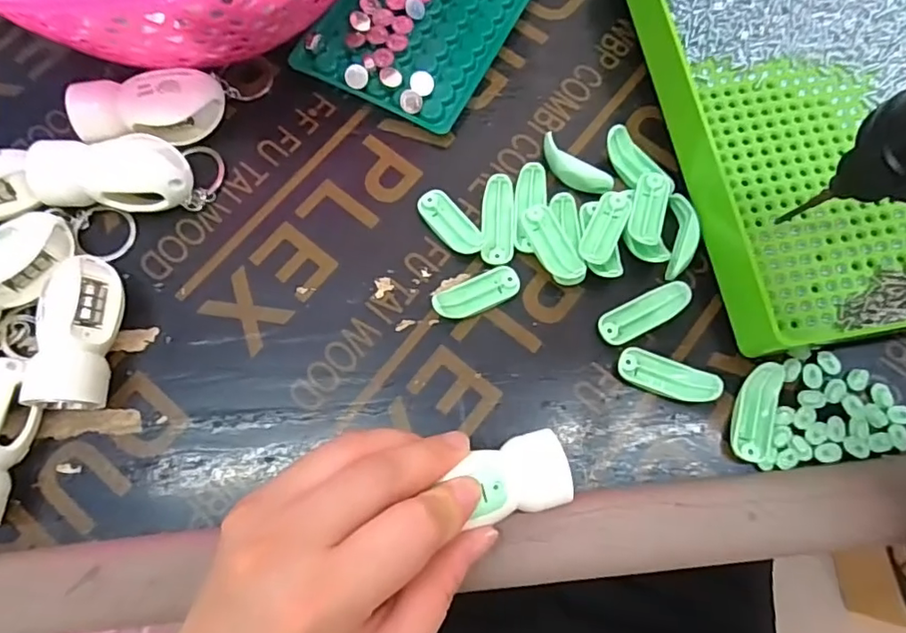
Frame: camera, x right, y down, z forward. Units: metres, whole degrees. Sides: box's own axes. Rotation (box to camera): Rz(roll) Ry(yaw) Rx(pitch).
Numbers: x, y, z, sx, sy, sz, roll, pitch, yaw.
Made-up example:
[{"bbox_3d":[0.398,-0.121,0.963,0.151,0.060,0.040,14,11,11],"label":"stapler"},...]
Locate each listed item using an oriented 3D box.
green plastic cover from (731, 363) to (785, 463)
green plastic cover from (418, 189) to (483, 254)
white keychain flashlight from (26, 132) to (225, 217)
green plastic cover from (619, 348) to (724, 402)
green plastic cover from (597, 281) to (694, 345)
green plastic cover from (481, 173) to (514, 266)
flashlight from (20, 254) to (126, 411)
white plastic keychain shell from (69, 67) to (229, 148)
[{"bbox_3d":[0.130,0.041,0.237,0.017,0.011,0.041,16,74,5],"label":"green plastic cover"},{"bbox_3d":[-0.001,-0.044,0.267,0.015,0.007,0.038,-38,76,-10],"label":"green plastic cover"},{"bbox_3d":[-0.153,-0.068,0.265,0.074,0.030,0.034,-2,73,0],"label":"white keychain flashlight"},{"bbox_3d":[0.092,0.026,0.243,0.041,0.015,0.015,21,74,7],"label":"green plastic cover"},{"bbox_3d":[0.086,-0.002,0.251,0.042,0.005,0.015,-29,75,5],"label":"green plastic cover"},{"bbox_3d":[0.021,-0.045,0.263,0.015,0.014,0.041,2,73,1],"label":"green plastic cover"},{"bbox_3d":[-0.159,0.006,0.240,0.021,0.034,0.065,5,73,2],"label":"flashlight"},{"bbox_3d":[-0.145,-0.098,0.272,0.065,0.031,0.028,-9,73,-2],"label":"white plastic keychain shell"}]

